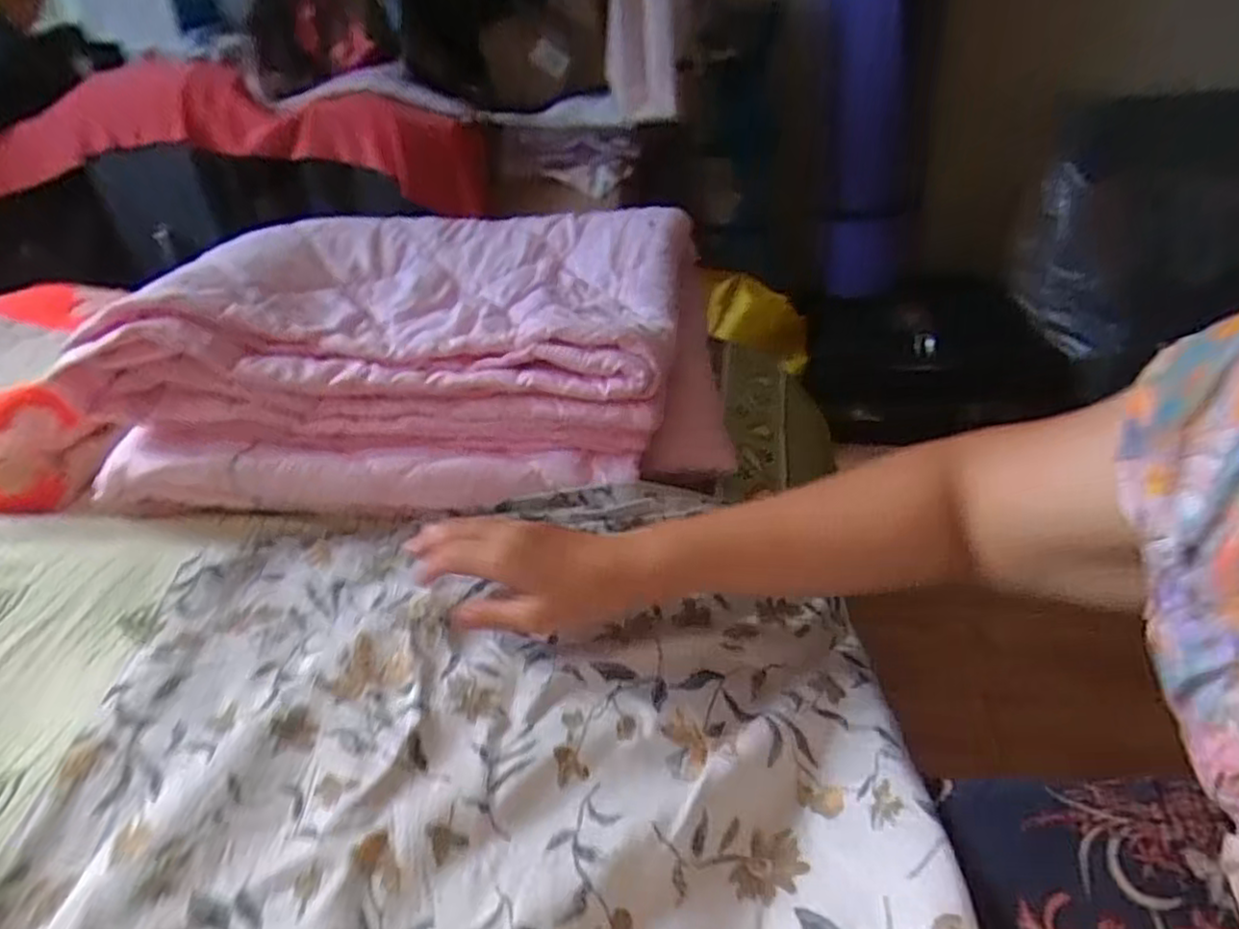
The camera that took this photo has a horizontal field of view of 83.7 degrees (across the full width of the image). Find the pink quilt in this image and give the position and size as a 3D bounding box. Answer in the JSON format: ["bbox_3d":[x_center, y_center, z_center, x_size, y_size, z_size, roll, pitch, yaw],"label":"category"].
[{"bbox_3d":[-0.170,-0.133,0.705,0.542,0.171,0.413,-1,36,7],"label":"pink quilt"}]

